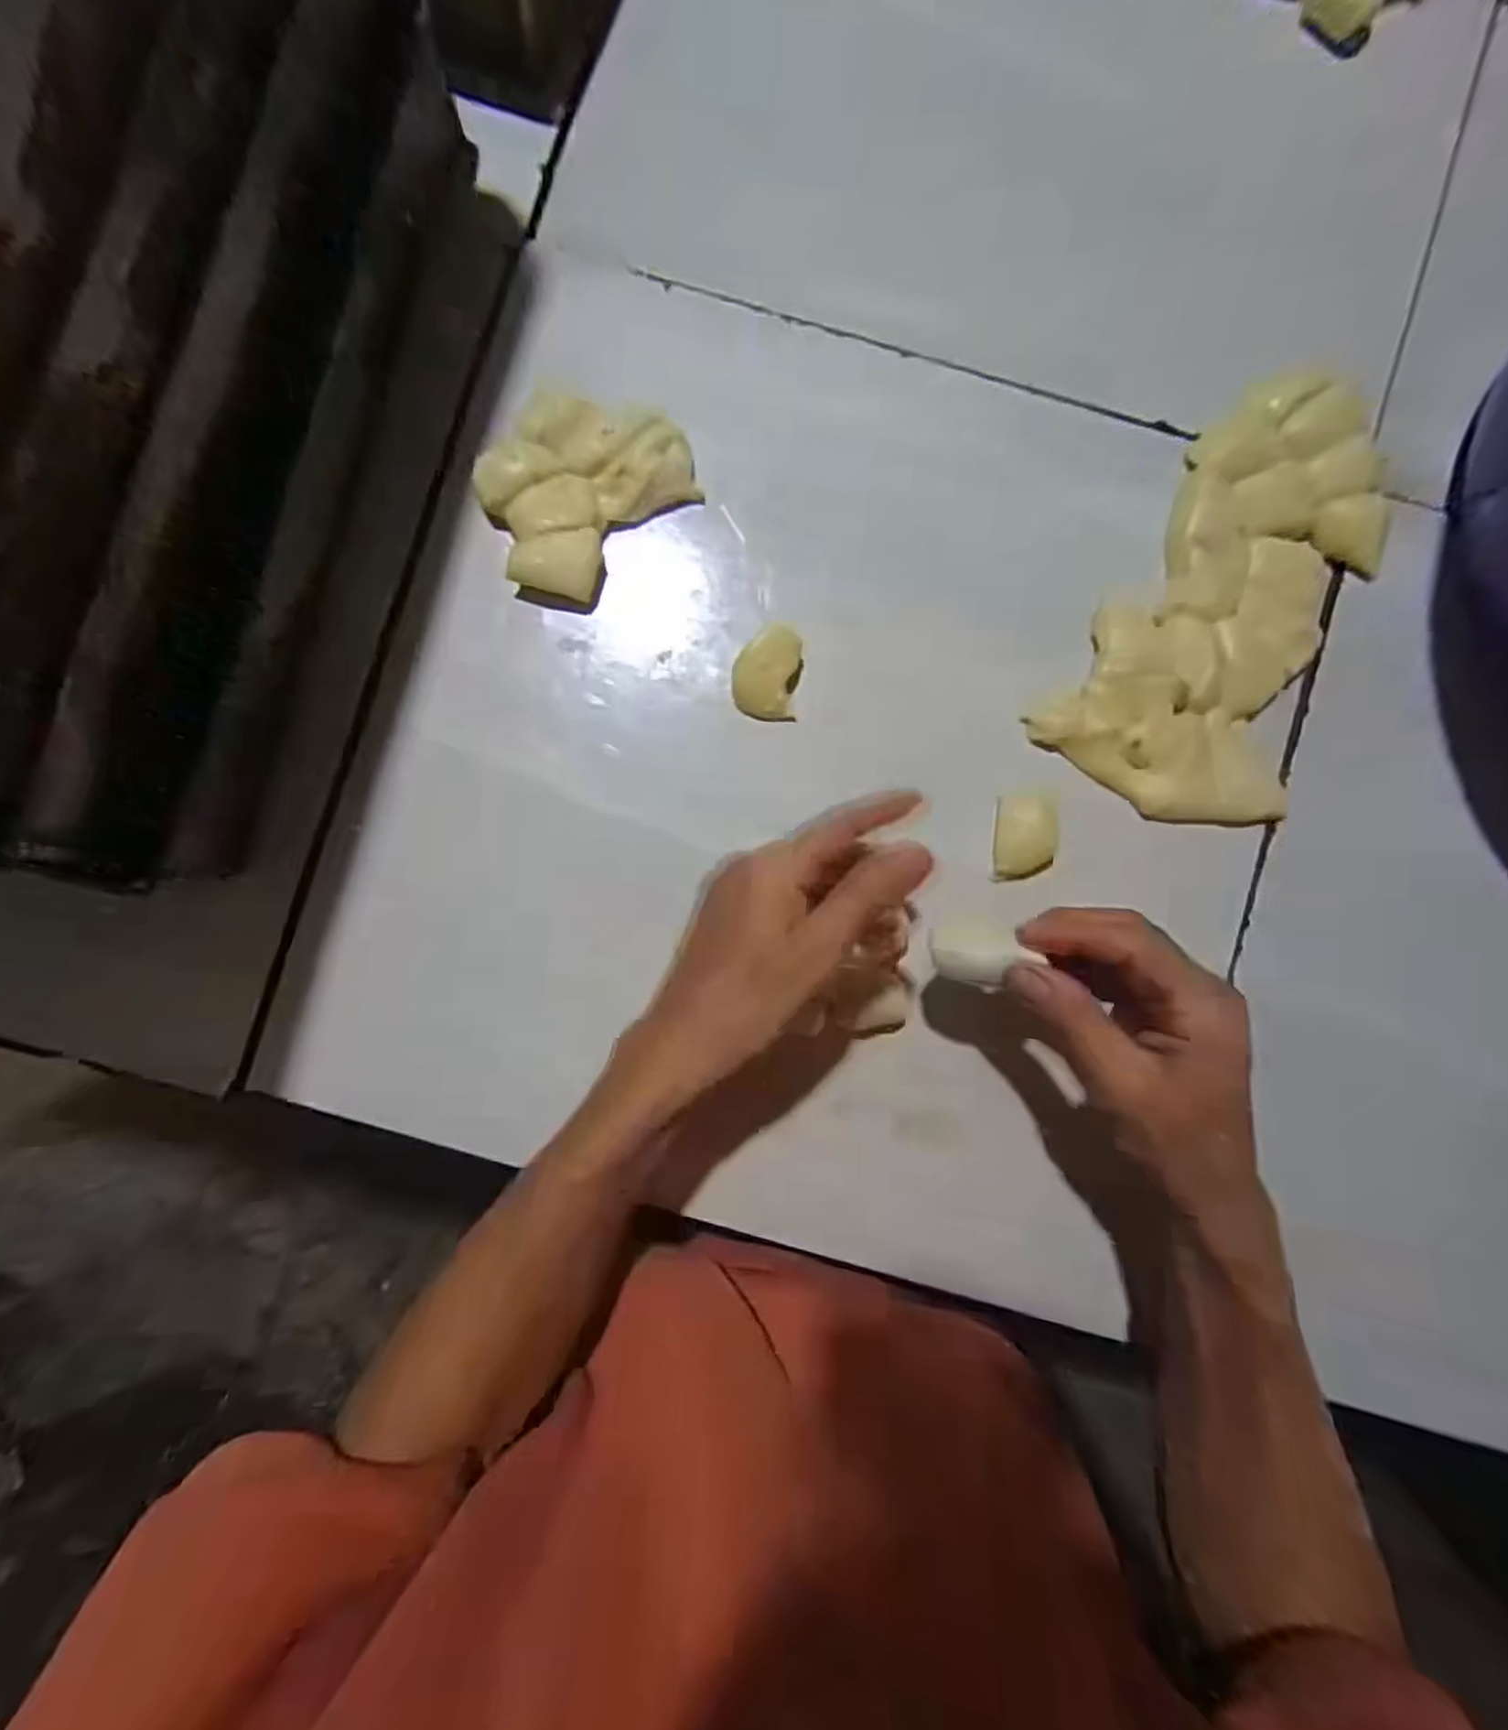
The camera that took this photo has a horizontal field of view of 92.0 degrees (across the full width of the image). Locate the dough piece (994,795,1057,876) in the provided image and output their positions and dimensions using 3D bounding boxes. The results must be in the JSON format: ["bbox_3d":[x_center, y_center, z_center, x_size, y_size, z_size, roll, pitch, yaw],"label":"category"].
[{"bbox_3d":[0.148,-0.015,0.394,0.029,0.011,0.043,5,89,-1],"label":"dough piece"}]

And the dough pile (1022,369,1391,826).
[{"bbox_3d":[0.273,-0.143,0.406,0.132,0.025,0.250,32,89,0],"label":"dough pile"}]

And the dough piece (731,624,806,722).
[{"bbox_3d":[0.008,-0.102,0.389,0.035,0.029,0.046,8,89,-1],"label":"dough piece"}]

